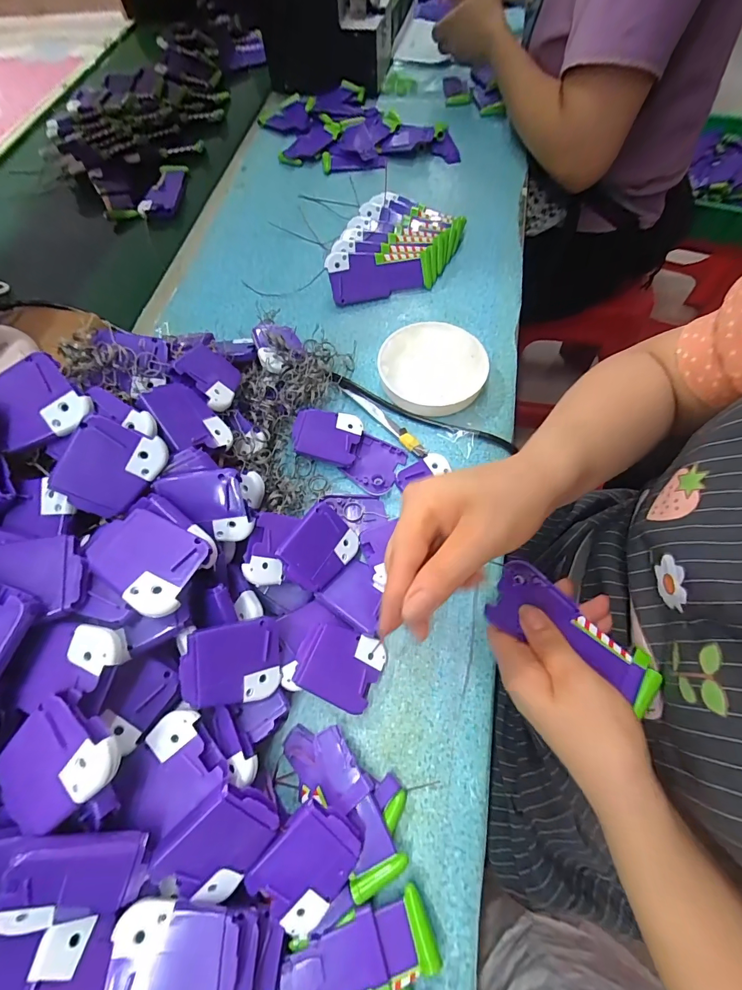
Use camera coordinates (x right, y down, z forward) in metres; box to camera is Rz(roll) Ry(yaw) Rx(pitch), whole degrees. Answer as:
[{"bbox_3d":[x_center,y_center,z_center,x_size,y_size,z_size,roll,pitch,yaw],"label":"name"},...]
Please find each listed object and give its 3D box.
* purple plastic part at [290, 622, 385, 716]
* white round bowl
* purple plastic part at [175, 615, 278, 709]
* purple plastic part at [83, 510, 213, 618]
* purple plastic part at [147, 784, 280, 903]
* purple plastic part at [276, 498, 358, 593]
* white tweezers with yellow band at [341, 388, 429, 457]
[{"bbox_3d":[-0.023,0.124,0.291,0.059,0.011,0.050,31,60,-10],"label":"purple plastic part"},{"bbox_3d":[0.063,-0.129,0.404,0.104,0.026,0.107,-1,66,3],"label":"white round bowl"},{"bbox_3d":[-0.090,0.110,0.259,0.061,0.007,0.049,0,86,-35],"label":"purple plastic part"},{"bbox_3d":[-0.136,0.038,0.240,0.061,0.007,0.052,29,60,0],"label":"purple plastic part"},{"bbox_3d":[-0.084,0.194,0.224,0.059,0.009,0.048,-47,110,-8],"label":"purple plastic part"},{"bbox_3d":[-0.039,0.041,0.310,0.051,0.005,0.059,47,60,-19],"label":"purple plastic part"},{"bbox_3d":[0.014,-0.074,0.393,0.014,0.006,0.111,-41,71,-14],"label":"white tweezers with yellow band"}]

